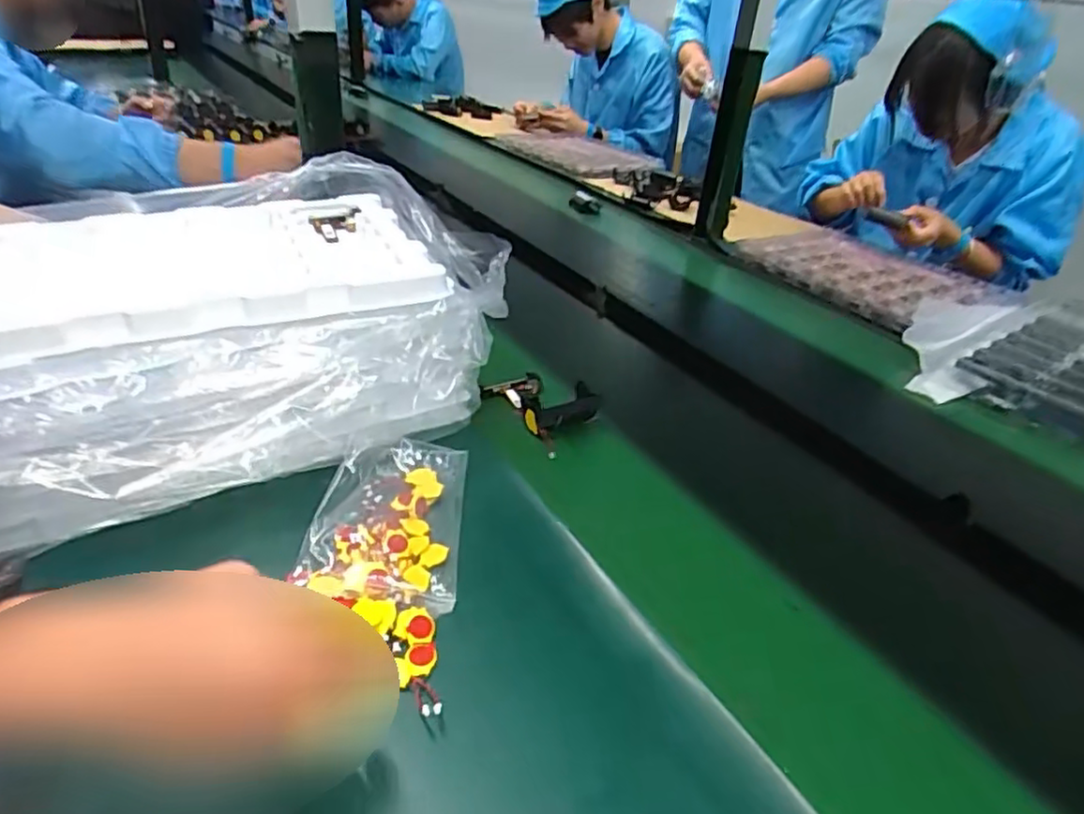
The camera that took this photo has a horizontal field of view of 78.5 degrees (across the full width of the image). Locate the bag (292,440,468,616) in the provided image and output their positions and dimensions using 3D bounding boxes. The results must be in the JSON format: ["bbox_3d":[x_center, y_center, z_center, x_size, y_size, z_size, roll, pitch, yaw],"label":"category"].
[{"bbox_3d":[-0.120,0.084,0.530,0.110,0.026,0.172,3,34,-2],"label":"bag"}]

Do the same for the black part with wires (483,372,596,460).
[{"bbox_3d":[0.003,-0.011,0.679,0.083,0.033,0.126,-20,40,-34],"label":"black part with wires"}]

